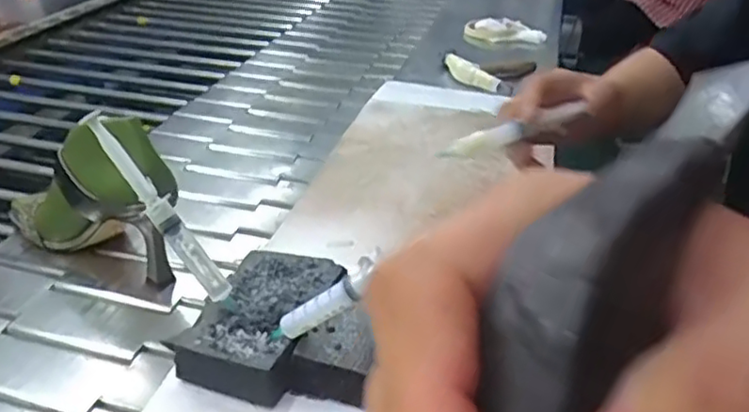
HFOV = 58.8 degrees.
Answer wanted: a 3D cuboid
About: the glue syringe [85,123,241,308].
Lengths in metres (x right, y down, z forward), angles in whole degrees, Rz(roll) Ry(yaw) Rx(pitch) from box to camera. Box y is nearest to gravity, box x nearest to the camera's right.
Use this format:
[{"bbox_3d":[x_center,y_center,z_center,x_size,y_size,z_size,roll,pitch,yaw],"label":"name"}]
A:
[{"bbox_3d":[-0.146,0.007,0.464,0.024,0.159,0.019,-28,10,40],"label":"glue syringe"}]

